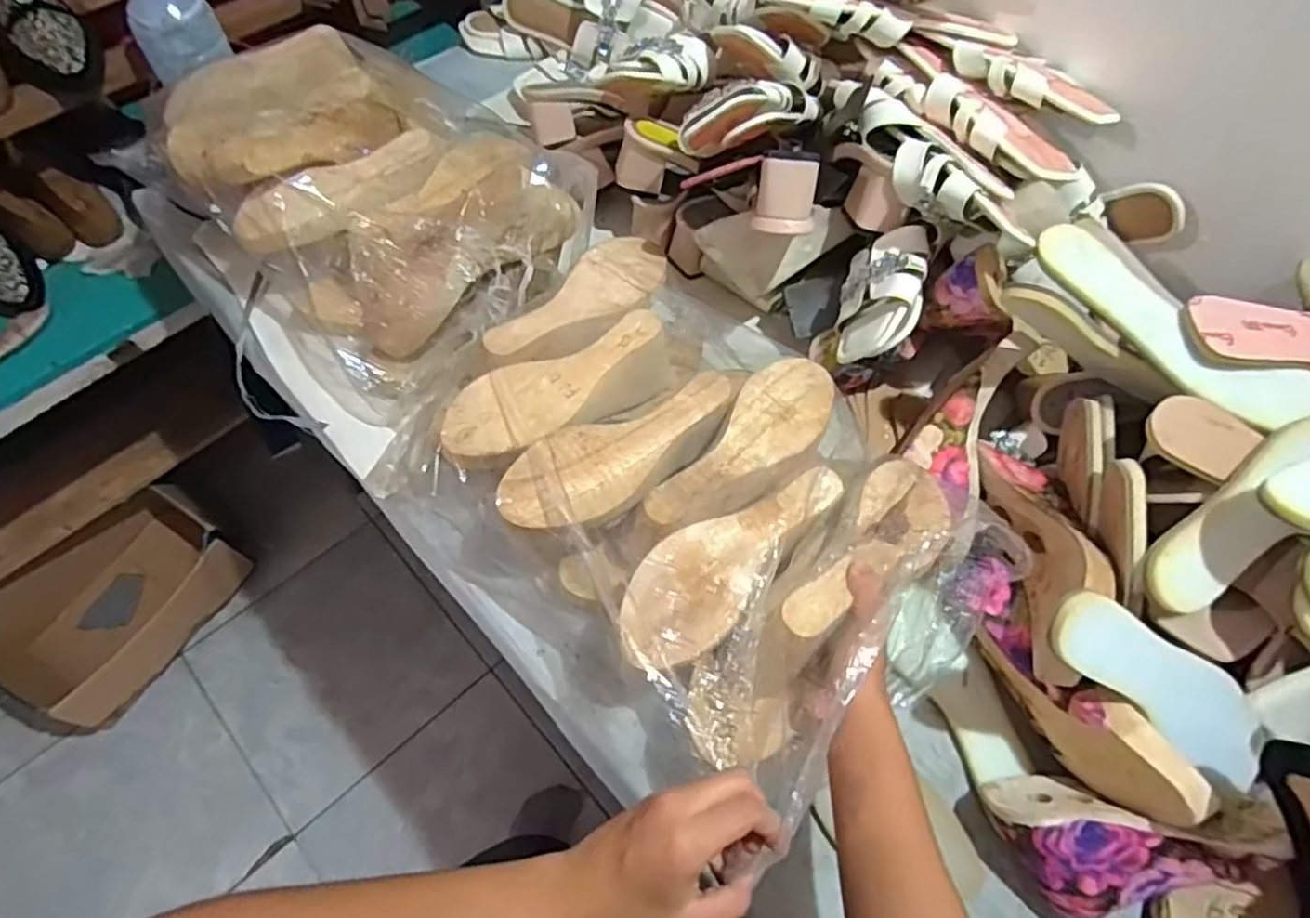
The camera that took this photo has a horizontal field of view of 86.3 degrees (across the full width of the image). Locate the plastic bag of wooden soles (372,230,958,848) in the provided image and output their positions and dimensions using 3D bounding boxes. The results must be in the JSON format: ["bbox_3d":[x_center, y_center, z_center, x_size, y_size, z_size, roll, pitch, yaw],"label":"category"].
[{"bbox_3d":[0.026,0.003,0.571,0.371,0.122,0.345,33,65,14],"label":"plastic bag of wooden soles"}]

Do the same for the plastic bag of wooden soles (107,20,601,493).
[{"bbox_3d":[-0.290,-0.264,0.702,0.338,0.157,0.454,-35,69,-19],"label":"plastic bag of wooden soles"}]

